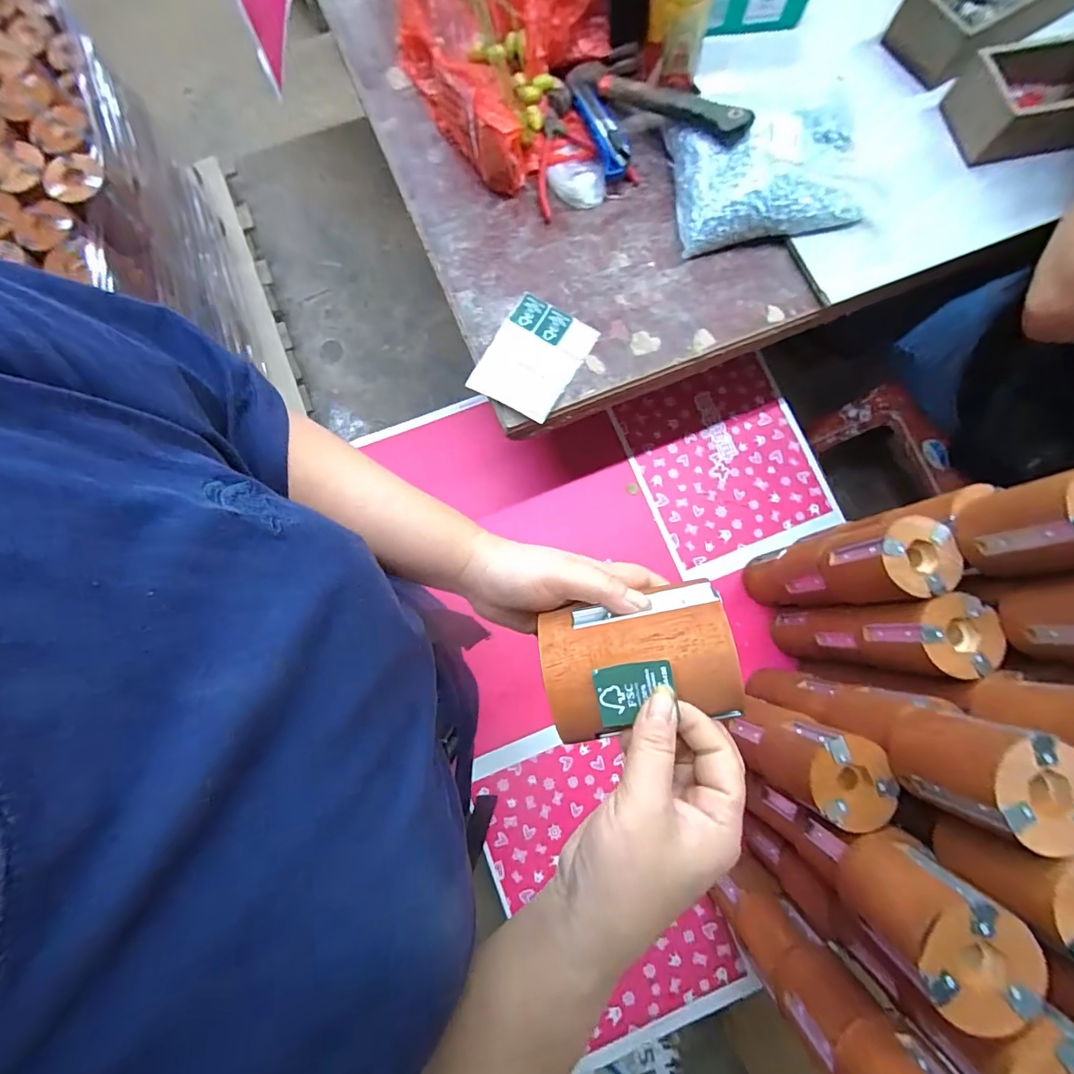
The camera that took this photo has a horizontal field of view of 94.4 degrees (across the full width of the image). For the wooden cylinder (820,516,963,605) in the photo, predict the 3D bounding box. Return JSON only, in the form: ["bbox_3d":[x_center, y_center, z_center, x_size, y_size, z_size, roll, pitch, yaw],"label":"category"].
[{"bbox_3d":[0.362,0.026,0.520,0.076,0.105,0.081,-10,80,-3],"label":"wooden cylinder"}]

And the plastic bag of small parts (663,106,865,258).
[{"bbox_3d":[0.279,-0.450,0.594,0.243,0.062,0.185,-9,80,-3],"label":"plastic bag of small parts"}]

